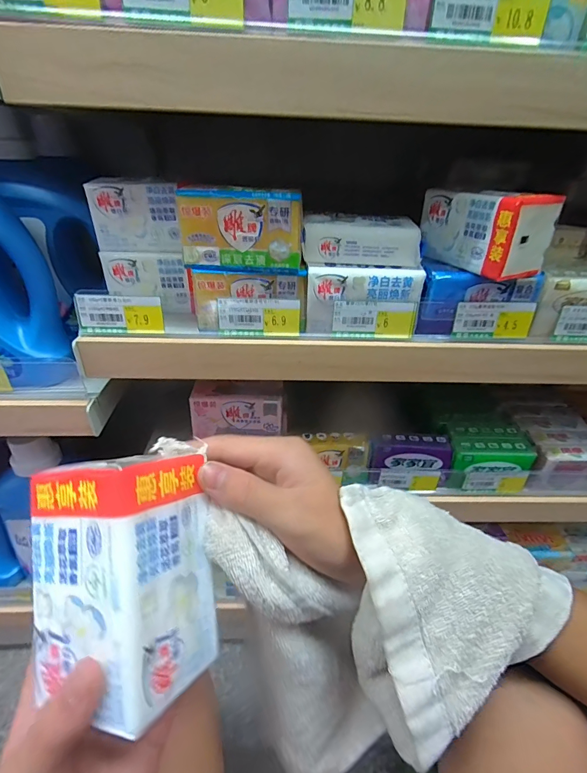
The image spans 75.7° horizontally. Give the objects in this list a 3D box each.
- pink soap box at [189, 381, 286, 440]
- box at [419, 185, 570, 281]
[{"bbox_3d":[-0.067,0.025,0.460,0.110,0.053,0.041,-2,34,-6],"label":"pink soap box"},{"bbox_3d":[0.181,-0.153,0.364,0.057,0.066,0.111,-15,37,-24],"label":"box"}]

